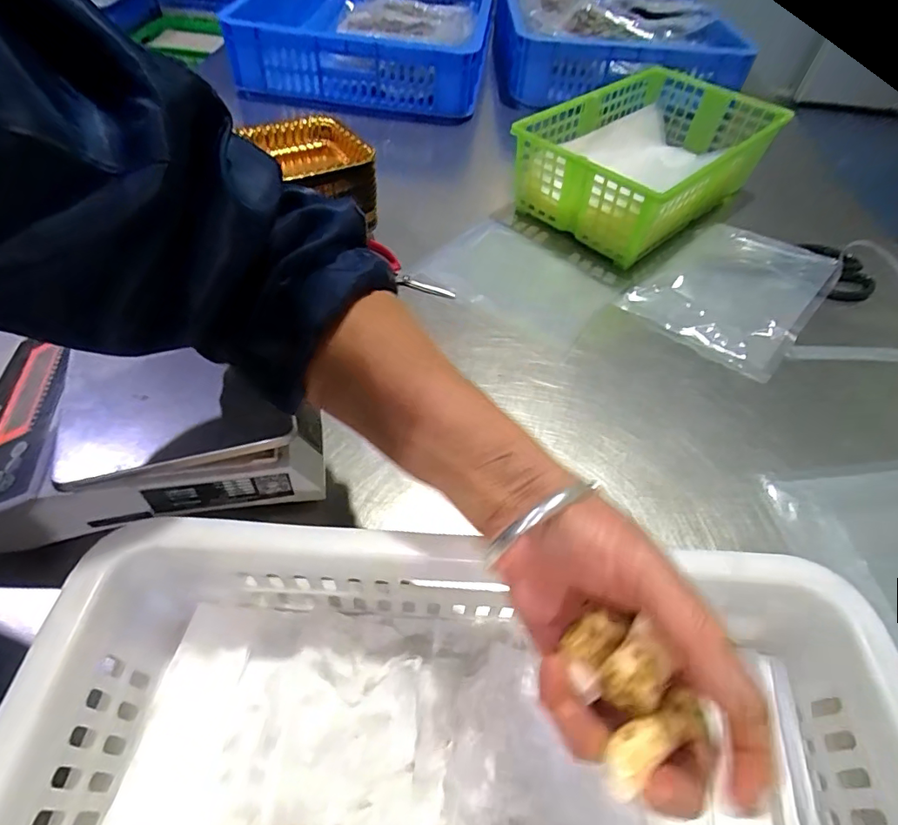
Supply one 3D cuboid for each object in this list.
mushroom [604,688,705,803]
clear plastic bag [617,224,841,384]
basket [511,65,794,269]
[{"bbox_3d":[0.073,0.119,0.184,0.045,0.012,0.017,-21,54,-24],"label":"mushroom"},{"bbox_3d":[0.337,-0.147,0.596,0.166,0.022,0.247,36,56,24],"label":"clear plastic bag"},{"bbox_3d":[0.269,-0.345,0.691,0.370,0.112,0.224,-35,60,-29],"label":"basket"}]

